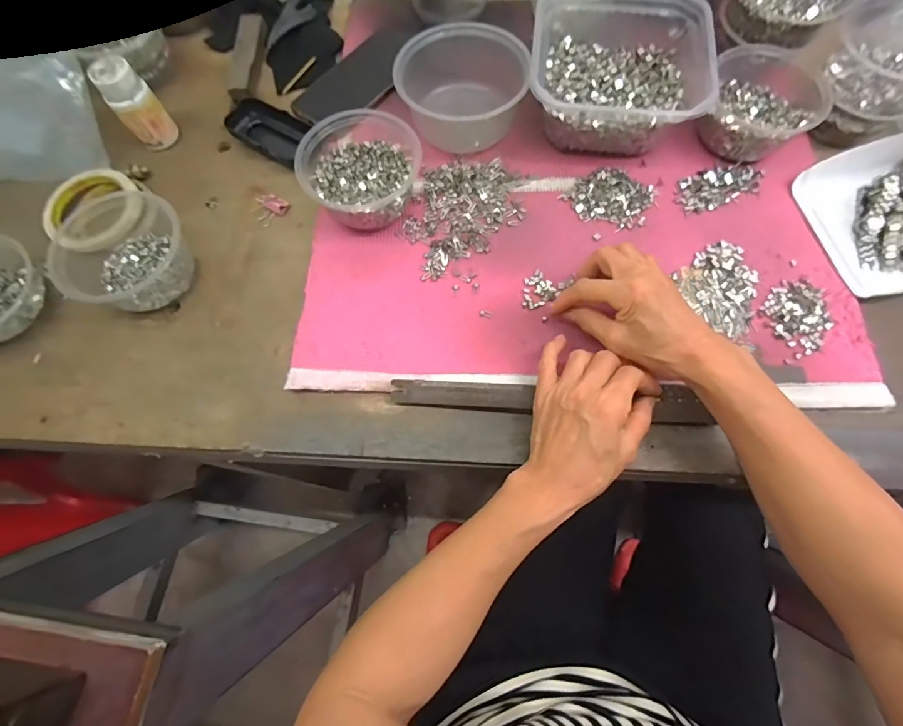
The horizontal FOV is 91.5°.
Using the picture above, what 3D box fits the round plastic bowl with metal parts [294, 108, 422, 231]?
[{"bbox_3d":[-0.088,-0.189,0.439,0.112,0.058,0.110,0,73,1],"label":"round plastic bowl with metal parts"}]

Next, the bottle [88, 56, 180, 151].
[{"bbox_3d":[-0.341,-0.278,0.479,0.042,0.083,0.043,0,73,1],"label":"bottle"}]

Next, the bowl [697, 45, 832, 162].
[{"bbox_3d":[0.322,-0.272,0.460,0.112,0.045,0.131,24,75,8],"label":"bowl"}]

